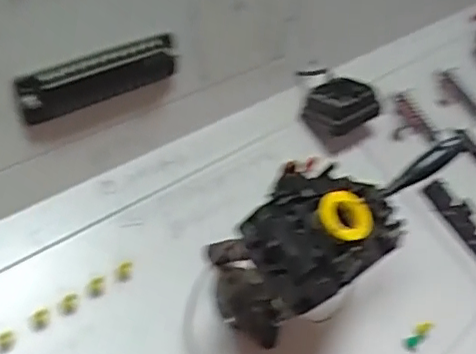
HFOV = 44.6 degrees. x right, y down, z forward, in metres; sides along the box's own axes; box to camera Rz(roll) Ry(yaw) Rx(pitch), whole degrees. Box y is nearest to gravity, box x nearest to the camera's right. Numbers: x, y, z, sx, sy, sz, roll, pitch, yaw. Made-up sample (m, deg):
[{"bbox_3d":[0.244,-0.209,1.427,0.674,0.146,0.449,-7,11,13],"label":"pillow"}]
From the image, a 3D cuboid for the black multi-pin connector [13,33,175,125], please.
[{"bbox_3d":[-0.144,-0.109,0.622,0.193,0.049,0.038,-23,31,-29],"label":"black multi-pin connector"}]

